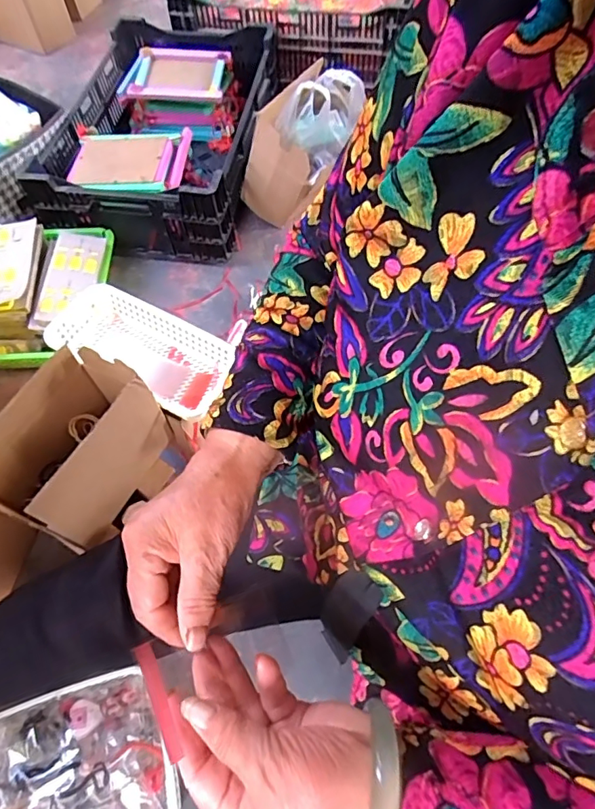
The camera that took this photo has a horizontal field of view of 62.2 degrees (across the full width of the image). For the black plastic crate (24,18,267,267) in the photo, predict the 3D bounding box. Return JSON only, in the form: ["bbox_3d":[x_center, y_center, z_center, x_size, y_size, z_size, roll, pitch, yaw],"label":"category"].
[{"bbox_3d":[-0.304,-0.630,1.151,0.422,0.188,0.615,8,62,5],"label":"black plastic crate"}]

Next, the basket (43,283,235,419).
[{"bbox_3d":[-0.233,-0.080,0.731,0.279,0.056,0.126,26,65,14],"label":"basket"}]

